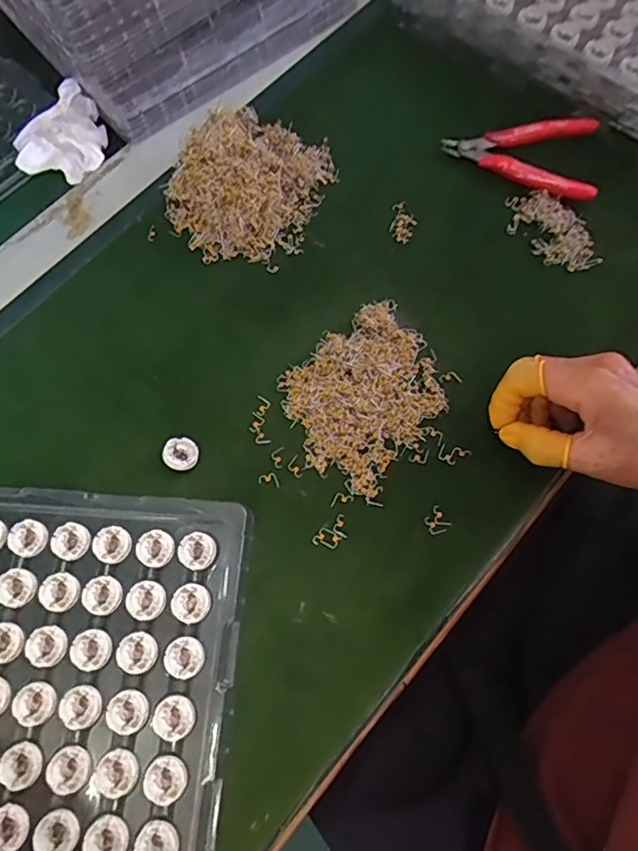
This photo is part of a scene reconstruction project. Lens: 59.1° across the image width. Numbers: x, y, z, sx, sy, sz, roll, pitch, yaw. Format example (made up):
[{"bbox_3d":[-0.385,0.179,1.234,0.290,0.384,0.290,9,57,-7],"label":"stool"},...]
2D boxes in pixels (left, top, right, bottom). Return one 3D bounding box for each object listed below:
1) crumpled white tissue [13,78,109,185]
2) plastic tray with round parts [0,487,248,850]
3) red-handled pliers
[{"bbox_3d":[-0.216,-0.238,0.473,0.079,0.037,0.066,-32,71,-9],"label":"crumpled white tissue"},{"bbox_3d":[-0.182,0.204,0.315,0.249,0.017,0.337,2,69,4],"label":"plastic tray with round parts"},{"bbox_3d":[0.160,-0.218,0.455,0.118,0.023,0.074,10,70,7],"label":"red-handled pliers"}]

